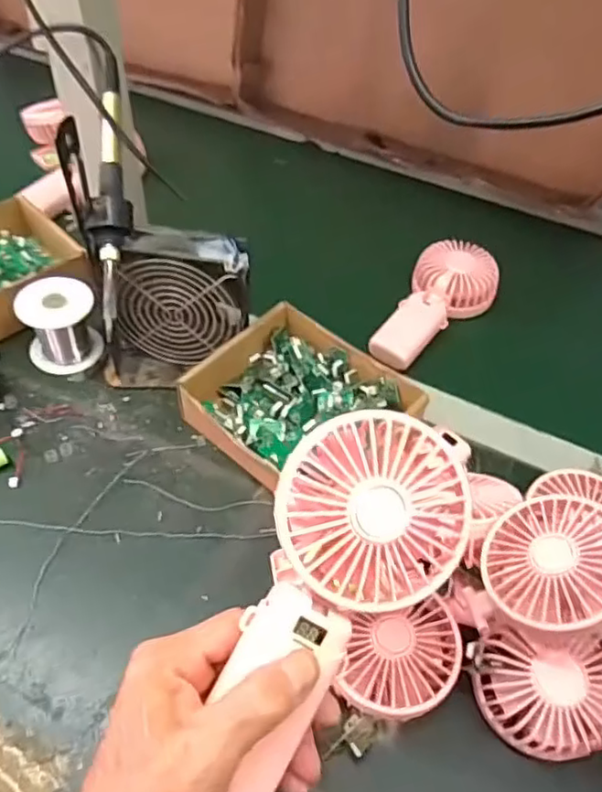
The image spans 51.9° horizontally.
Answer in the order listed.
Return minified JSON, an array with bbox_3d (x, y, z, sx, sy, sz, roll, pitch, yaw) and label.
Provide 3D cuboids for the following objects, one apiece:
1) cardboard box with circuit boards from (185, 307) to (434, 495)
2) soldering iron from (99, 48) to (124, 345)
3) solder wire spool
[{"bbox_3d":[-0.001,0.008,0.536,0.175,0.053,0.144,34,56,22],"label":"cardboard box with circuit boards"},{"bbox_3d":[-0.140,-0.151,0.459,0.016,0.024,0.220,-1,82,-5],"label":"soldering iron"},{"bbox_3d":[-0.221,-0.065,0.571,0.066,0.070,0.061,2,50,-2],"label":"solder wire spool"}]

